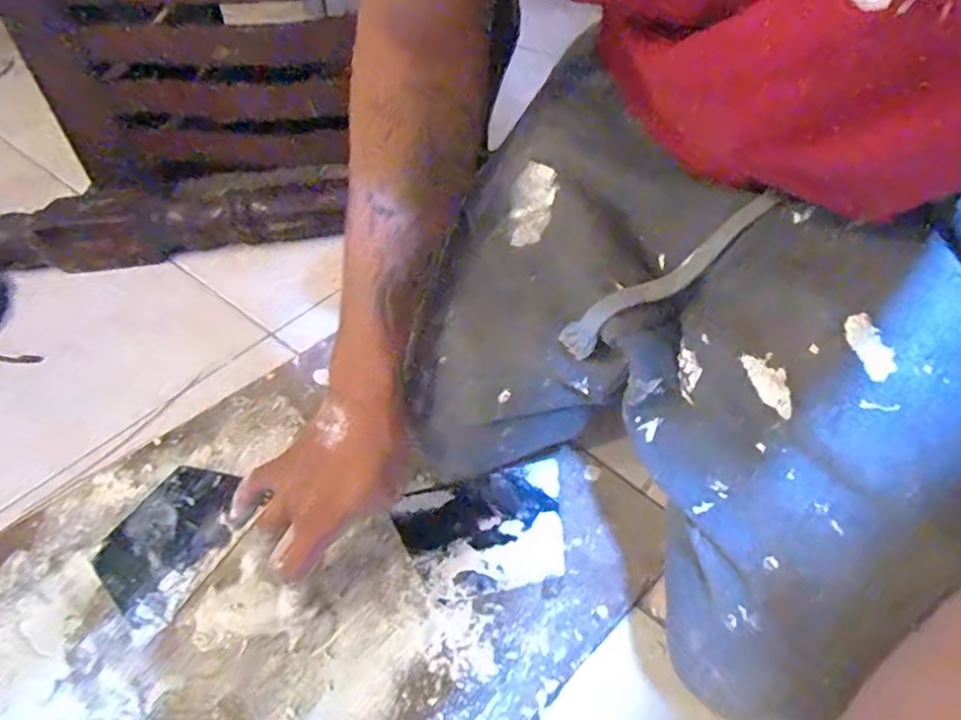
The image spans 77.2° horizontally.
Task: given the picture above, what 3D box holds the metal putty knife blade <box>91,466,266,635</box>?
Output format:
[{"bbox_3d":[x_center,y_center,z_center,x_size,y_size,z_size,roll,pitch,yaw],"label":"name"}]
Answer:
[{"bbox_3d":[-0.241,0.138,0.470,0.100,0.004,0.116,19,50,23],"label":"metal putty knife blade"}]

